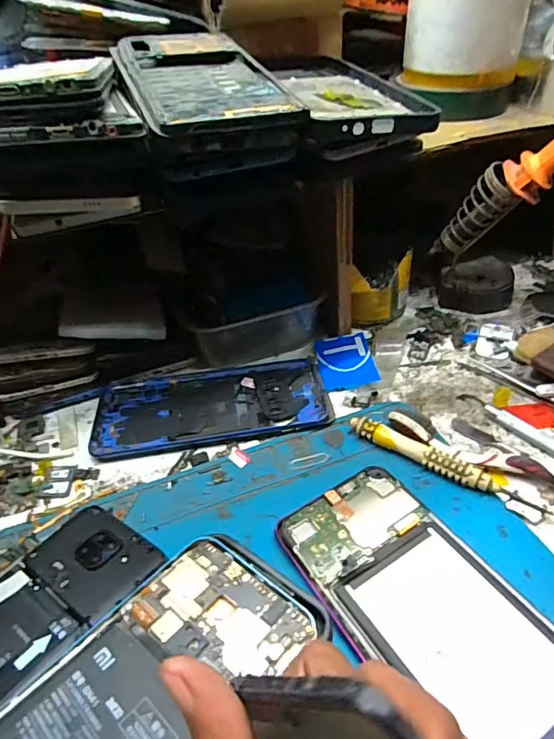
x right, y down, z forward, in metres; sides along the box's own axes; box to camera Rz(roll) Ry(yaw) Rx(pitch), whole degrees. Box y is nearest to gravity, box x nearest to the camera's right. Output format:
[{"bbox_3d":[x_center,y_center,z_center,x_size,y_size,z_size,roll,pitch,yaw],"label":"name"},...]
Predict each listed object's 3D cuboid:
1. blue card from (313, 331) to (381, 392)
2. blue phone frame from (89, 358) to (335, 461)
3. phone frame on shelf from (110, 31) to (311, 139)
[{"bbox_3d":[0.053,-0.007,0.390,0.041,0.004,0.057,-10,40,2],"label":"blue card"},{"bbox_3d":[-0.047,0.024,0.363,0.161,0.005,0.077,-9,39,-4],"label":"blue phone frame"},{"bbox_3d":[-0.043,-0.163,0.281,0.079,0.008,0.154,-13,47,-14],"label":"phone frame on shelf"}]

